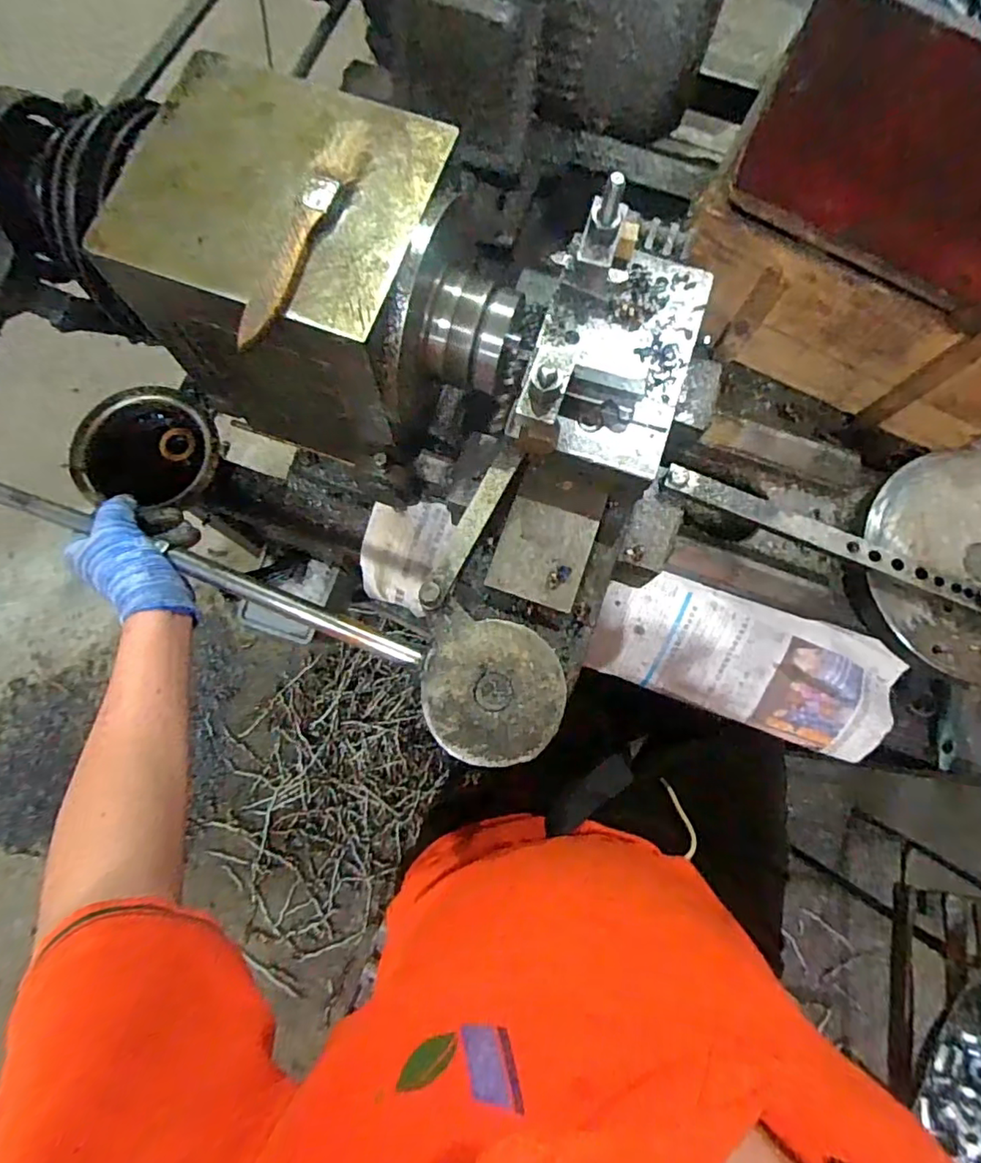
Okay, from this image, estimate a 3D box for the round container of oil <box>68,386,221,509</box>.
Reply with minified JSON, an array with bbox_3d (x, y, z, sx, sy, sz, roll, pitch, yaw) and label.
[{"bbox_3d":[-0.335,-0.133,0.586,0.126,0.062,0.115,6,77,0],"label":"round container of oil"}]

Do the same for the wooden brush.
[{"bbox_3d":[-0.107,-0.194,0.323,0.024,0.014,0.146,24,78,4],"label":"wooden brush"}]

